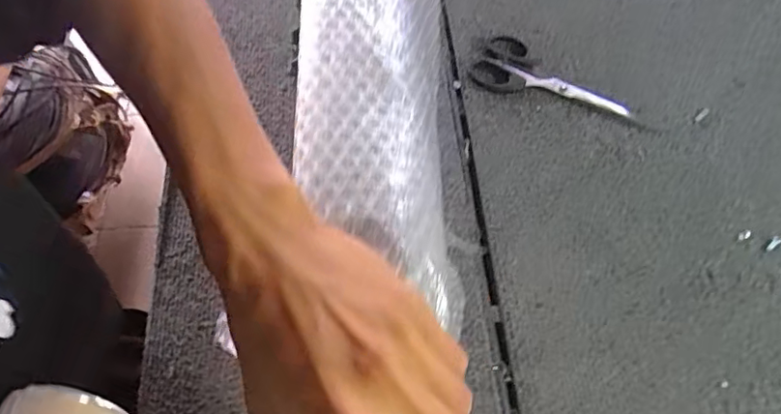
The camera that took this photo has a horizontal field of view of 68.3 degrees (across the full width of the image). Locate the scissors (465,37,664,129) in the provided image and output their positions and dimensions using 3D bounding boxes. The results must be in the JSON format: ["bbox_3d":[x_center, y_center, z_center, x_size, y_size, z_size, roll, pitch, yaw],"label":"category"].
[{"bbox_3d":[0.157,-0.112,0.519,0.163,0.006,0.064,20,63,15],"label":"scissors"}]

